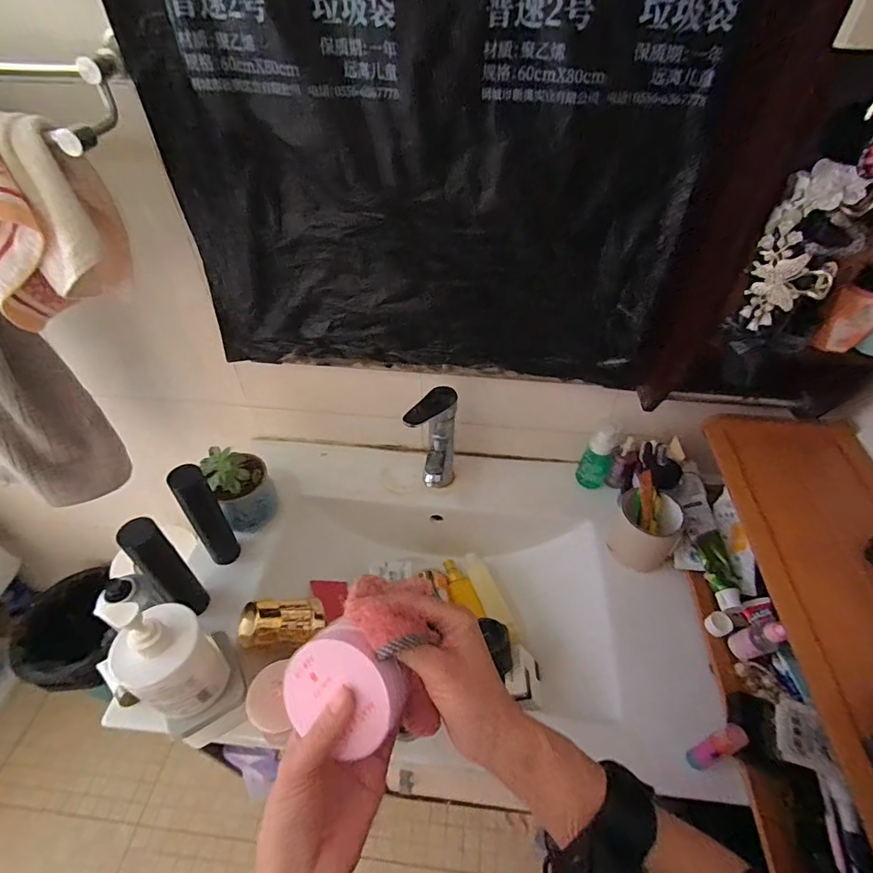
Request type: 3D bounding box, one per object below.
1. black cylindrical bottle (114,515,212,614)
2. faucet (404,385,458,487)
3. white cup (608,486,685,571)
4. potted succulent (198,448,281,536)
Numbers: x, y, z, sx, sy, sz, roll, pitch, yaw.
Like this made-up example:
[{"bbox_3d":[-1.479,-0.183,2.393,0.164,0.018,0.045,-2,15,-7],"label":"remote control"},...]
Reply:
[{"bbox_3d":[-0.328,0.170,0.579,0.047,0.174,0.041,32,52,27],"label":"black cylindrical bottle"},{"bbox_3d":[-0.008,0.029,0.715,0.066,0.183,0.124,9,45,7],"label":"faucet"},{"bbox_3d":[0.308,0.140,0.691,0.092,0.089,0.077,24,49,20],"label":"white cup"},{"bbox_3d":[-0.291,0.082,0.714,0.084,0.126,0.077,-21,49,-21],"label":"potted succulent"}]

